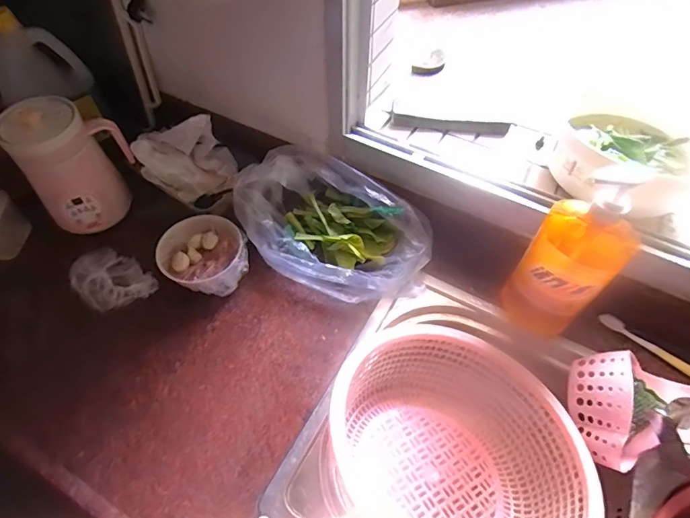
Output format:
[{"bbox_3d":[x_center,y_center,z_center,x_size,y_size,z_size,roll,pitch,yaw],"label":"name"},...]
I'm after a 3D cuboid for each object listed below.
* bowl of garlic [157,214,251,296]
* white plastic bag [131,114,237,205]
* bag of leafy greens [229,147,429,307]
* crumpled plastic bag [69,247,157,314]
[{"bbox_3d":[-0.211,-0.005,0.675,0.122,0.060,0.119,0,55,-1],"label":"bowl of garlic"},{"bbox_3d":[-0.262,-0.160,0.710,0.146,0.113,0.085,-8,56,-7],"label":"white plastic bag"},{"bbox_3d":[-0.018,-0.046,0.672,0.292,0.116,0.169,28,59,17],"label":"bag of leafy greens"},{"bbox_3d":[-0.350,0.028,0.656,0.112,0.039,0.088,37,63,22],"label":"crumpled plastic bag"}]

